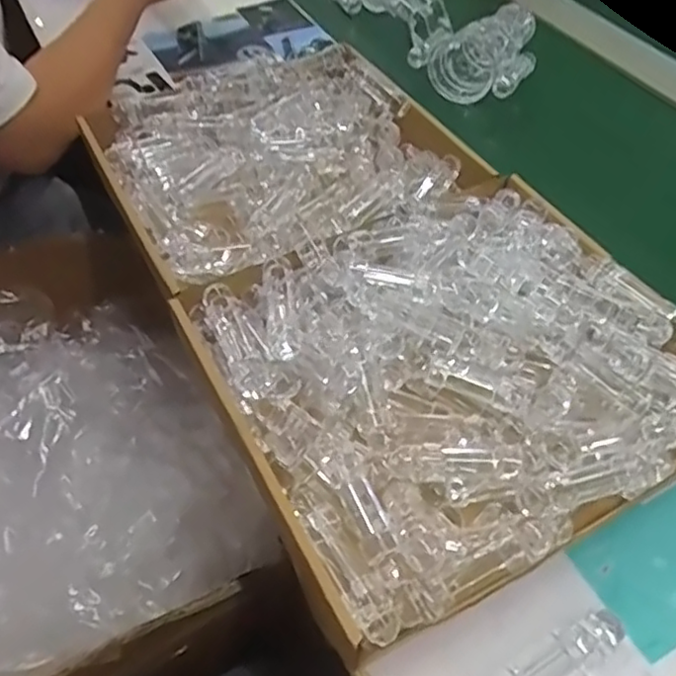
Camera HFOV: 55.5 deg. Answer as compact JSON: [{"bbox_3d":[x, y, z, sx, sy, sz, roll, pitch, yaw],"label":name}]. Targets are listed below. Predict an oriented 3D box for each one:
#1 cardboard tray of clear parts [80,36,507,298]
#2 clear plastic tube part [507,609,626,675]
[{"bbox_3d":[-0.041,-0.165,0.596,0.315,0.060,0.276,-22,55,-19],"label":"cardboard tray of clear parts"},{"bbox_3d":[0.121,0.184,0.360,0.097,0.020,0.024,-28,57,-22],"label":"clear plastic tube part"}]

